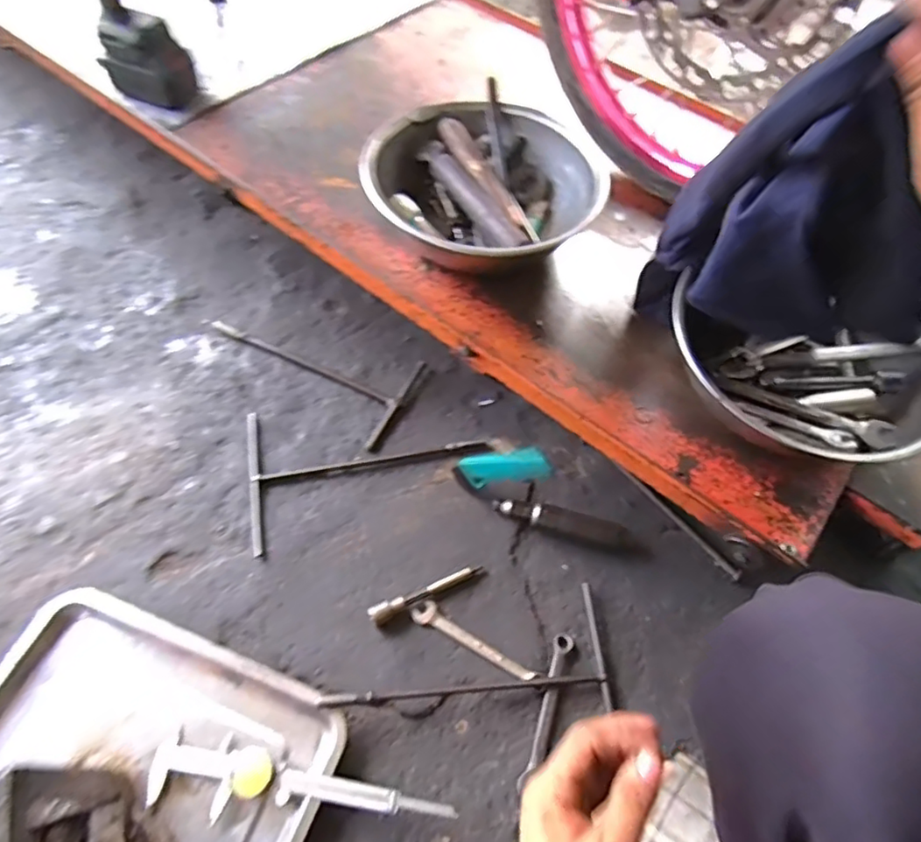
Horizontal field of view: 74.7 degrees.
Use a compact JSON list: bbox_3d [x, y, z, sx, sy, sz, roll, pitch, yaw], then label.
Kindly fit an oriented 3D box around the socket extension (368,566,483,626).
[{"bbox_3d":[-0.038,0.187,0.667,0.132,0.024,0.020,-25,63,-17],"label":"socket extension"}]

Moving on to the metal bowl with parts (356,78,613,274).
[{"bbox_3d":[0.017,-0.264,0.708,0.249,0.096,0.243,2,58,-3],"label":"metal bowl with parts"}]

